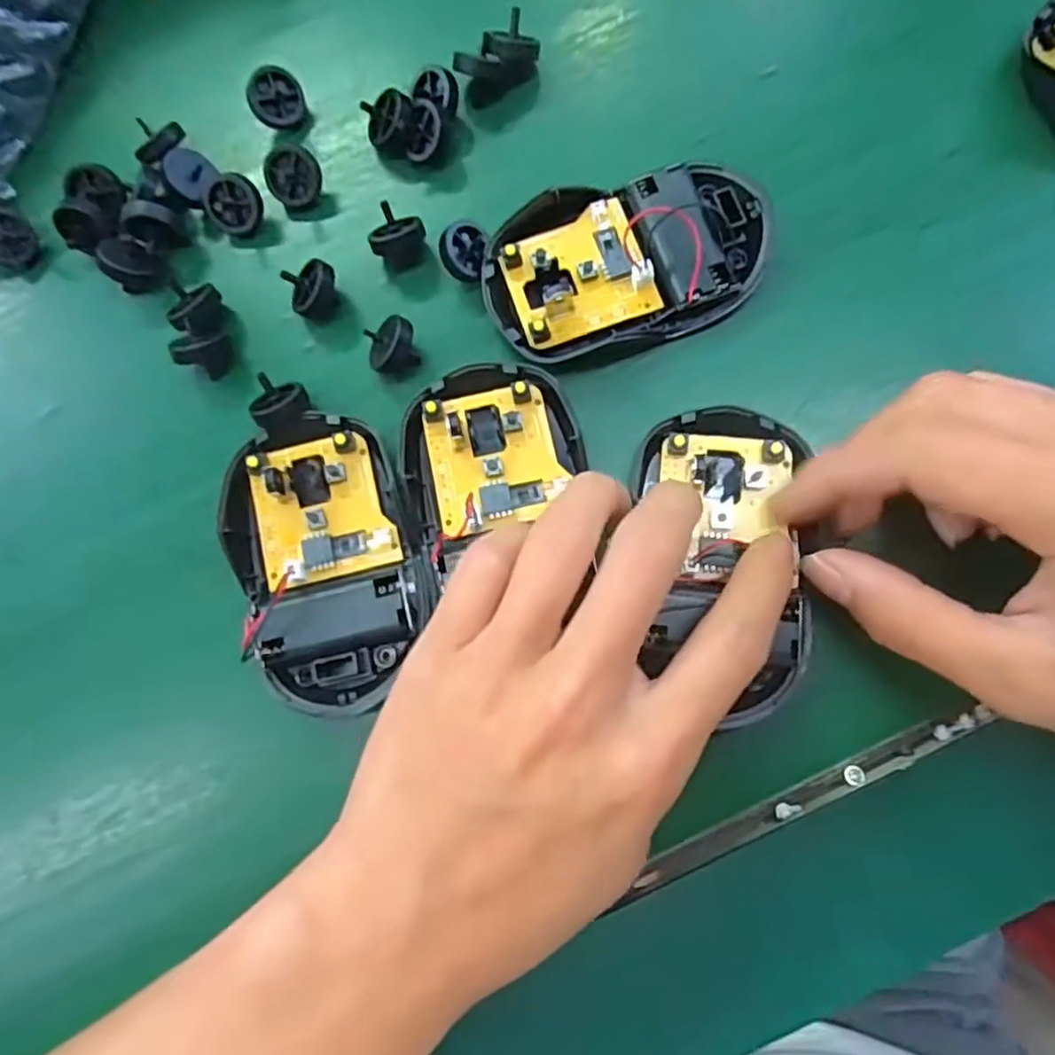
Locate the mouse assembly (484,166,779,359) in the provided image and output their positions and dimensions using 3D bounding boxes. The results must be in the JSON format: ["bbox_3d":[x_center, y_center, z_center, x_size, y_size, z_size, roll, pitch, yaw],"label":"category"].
[{"bbox_3d":[0.033,-0.092,0.234,0.095,0.023,0.058,-16,80,1],"label":"mouse assembly"}]

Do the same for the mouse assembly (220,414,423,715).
[{"bbox_3d":[-0.067,0.012,0.226,0.057,0.019,0.094,-15,80,1],"label":"mouse assembly"}]

